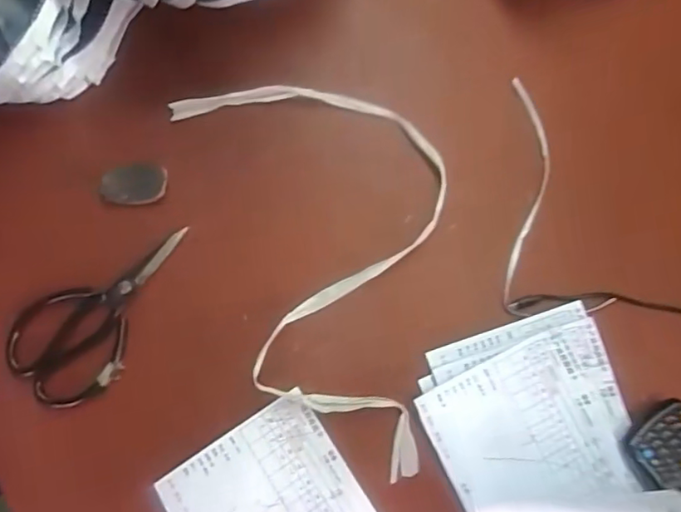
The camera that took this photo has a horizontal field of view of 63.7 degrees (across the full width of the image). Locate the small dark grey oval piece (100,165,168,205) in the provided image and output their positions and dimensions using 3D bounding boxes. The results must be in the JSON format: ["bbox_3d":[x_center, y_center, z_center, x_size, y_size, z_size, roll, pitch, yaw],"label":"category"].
[{"bbox_3d":[-0.200,-0.070,0.533,0.063,0.010,0.037,-1,77,2],"label":"small dark grey oval piece"}]

